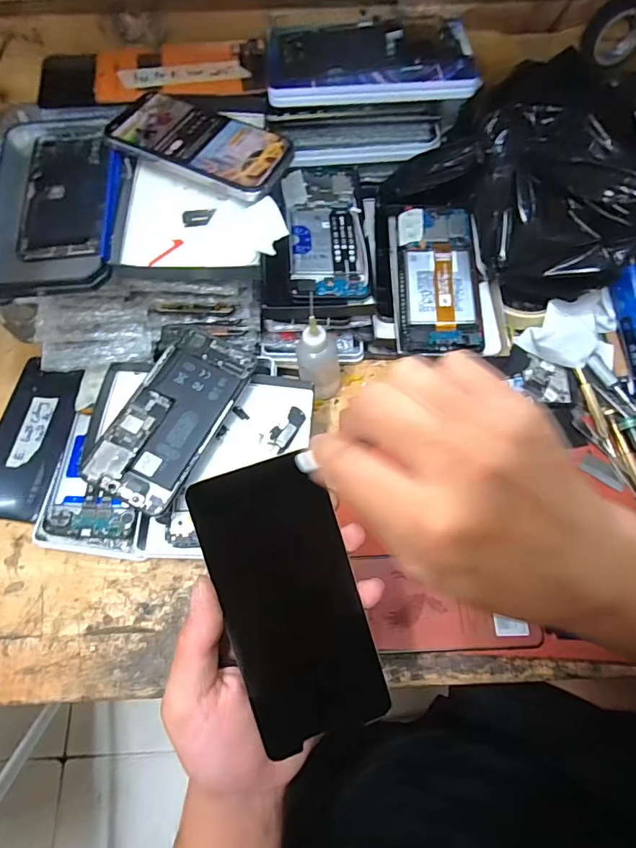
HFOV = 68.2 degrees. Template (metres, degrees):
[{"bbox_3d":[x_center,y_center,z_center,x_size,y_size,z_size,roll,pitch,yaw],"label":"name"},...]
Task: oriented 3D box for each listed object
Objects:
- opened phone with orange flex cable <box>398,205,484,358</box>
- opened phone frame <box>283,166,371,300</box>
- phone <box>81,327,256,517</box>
[{"bbox_3d":[0.113,-0.139,0.441,0.072,0.011,0.162,1,68,2],"label":"opened phone with orange flex cable"},{"bbox_3d":[0.008,-0.188,0.451,0.073,0.004,0.158,-2,69,-6],"label":"opened phone frame"},{"bbox_3d":[-0.117,-0.008,0.382,0.079,0.009,0.151,28,69,6],"label":"phone"}]

